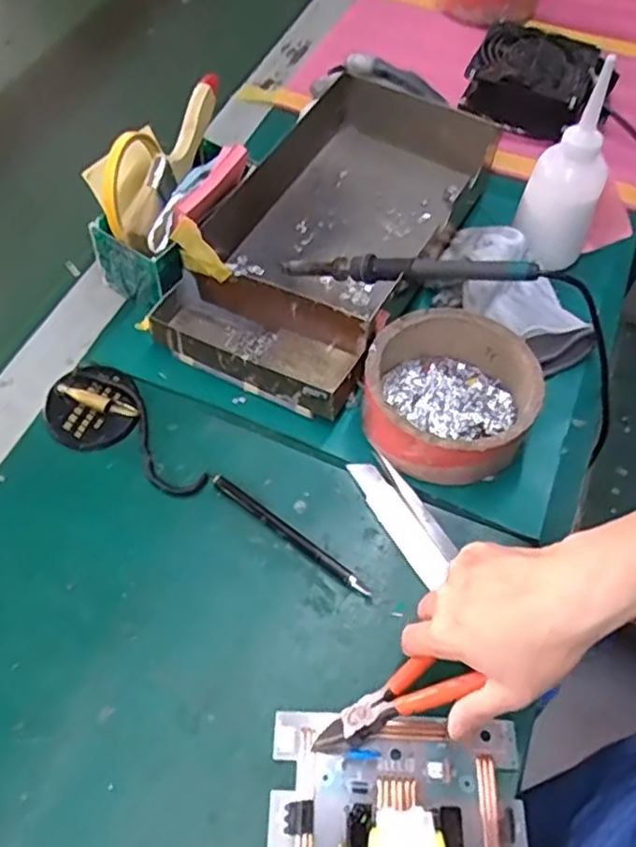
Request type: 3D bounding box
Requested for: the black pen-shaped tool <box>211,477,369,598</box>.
[{"bbox_3d":[-0.020,0.075,0.464,0.132,0.009,0.009,33,62,19],"label":"black pen-shaped tool"}]

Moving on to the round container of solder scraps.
[{"bbox_3d":[0.094,-0.021,0.497,0.119,0.050,0.118,1,57,-1],"label":"round container of solder scraps"}]

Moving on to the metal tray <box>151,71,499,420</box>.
[{"bbox_3d":[0.009,-0.169,0.583,0.180,0.062,0.327,24,59,14],"label":"metal tray"}]

